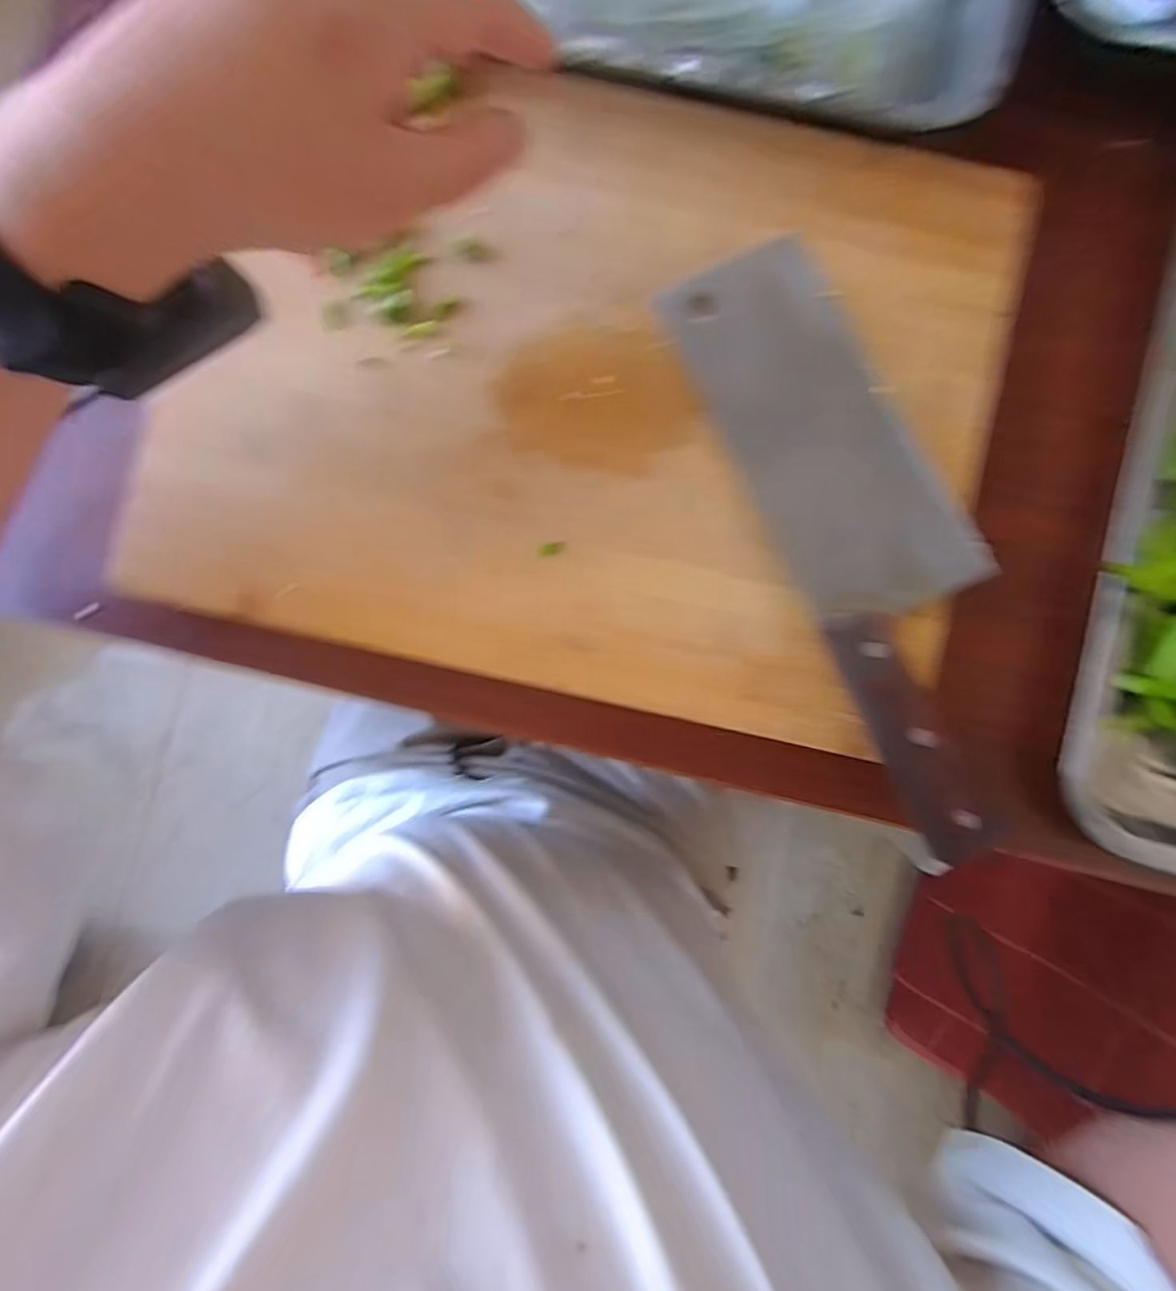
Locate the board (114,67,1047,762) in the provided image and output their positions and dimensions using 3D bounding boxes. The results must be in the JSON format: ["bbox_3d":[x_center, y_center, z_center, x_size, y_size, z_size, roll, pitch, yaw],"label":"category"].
[{"bbox_3d":[0.002,-0.128,0.282,0.374,0.026,0.296,13,88,2],"label":"board"}]

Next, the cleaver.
[{"bbox_3d":[0.130,-0.054,0.271,0.081,0.025,0.292,-23,87,0],"label":"cleaver"}]

